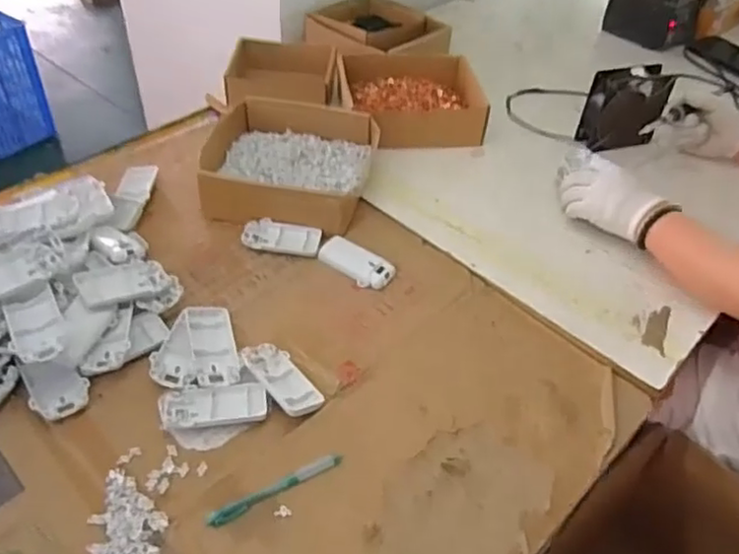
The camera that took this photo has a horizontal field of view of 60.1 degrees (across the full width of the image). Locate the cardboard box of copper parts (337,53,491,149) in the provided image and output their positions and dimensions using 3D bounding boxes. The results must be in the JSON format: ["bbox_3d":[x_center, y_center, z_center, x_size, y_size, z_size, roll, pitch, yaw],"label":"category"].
[{"bbox_3d":[0.070,-0.283,1.013,0.225,0.071,0.178,-4,45,-9],"label":"cardboard box of copper parts"}]

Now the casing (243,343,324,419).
[{"bbox_3d":[-0.088,0.103,0.648,0.044,0.016,0.094,-26,52,-28],"label":"casing"}]

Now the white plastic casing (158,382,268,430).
[{"bbox_3d":[-0.152,0.126,0.623,0.103,0.015,0.047,-1,44,-6],"label":"white plastic casing"}]

